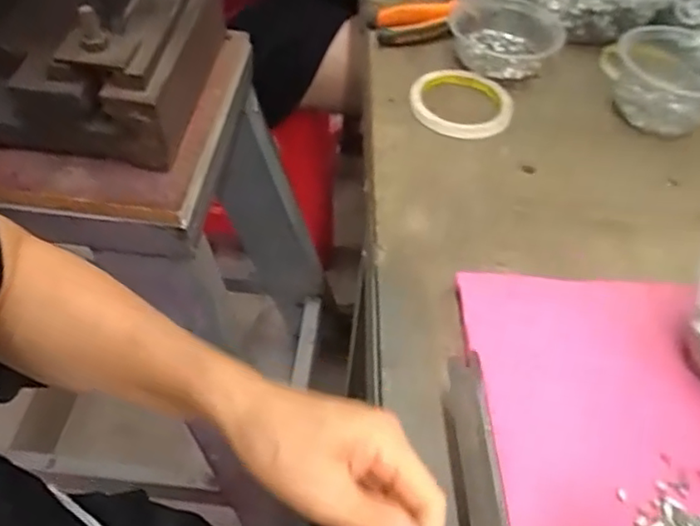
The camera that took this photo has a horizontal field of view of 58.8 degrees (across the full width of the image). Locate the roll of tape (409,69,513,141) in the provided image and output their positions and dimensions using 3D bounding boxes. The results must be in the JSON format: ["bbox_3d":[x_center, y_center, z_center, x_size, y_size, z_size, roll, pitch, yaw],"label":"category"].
[{"bbox_3d":[0.110,-0.160,0.604,0.096,0.017,0.096,3,50,-3],"label":"roll of tape"}]

